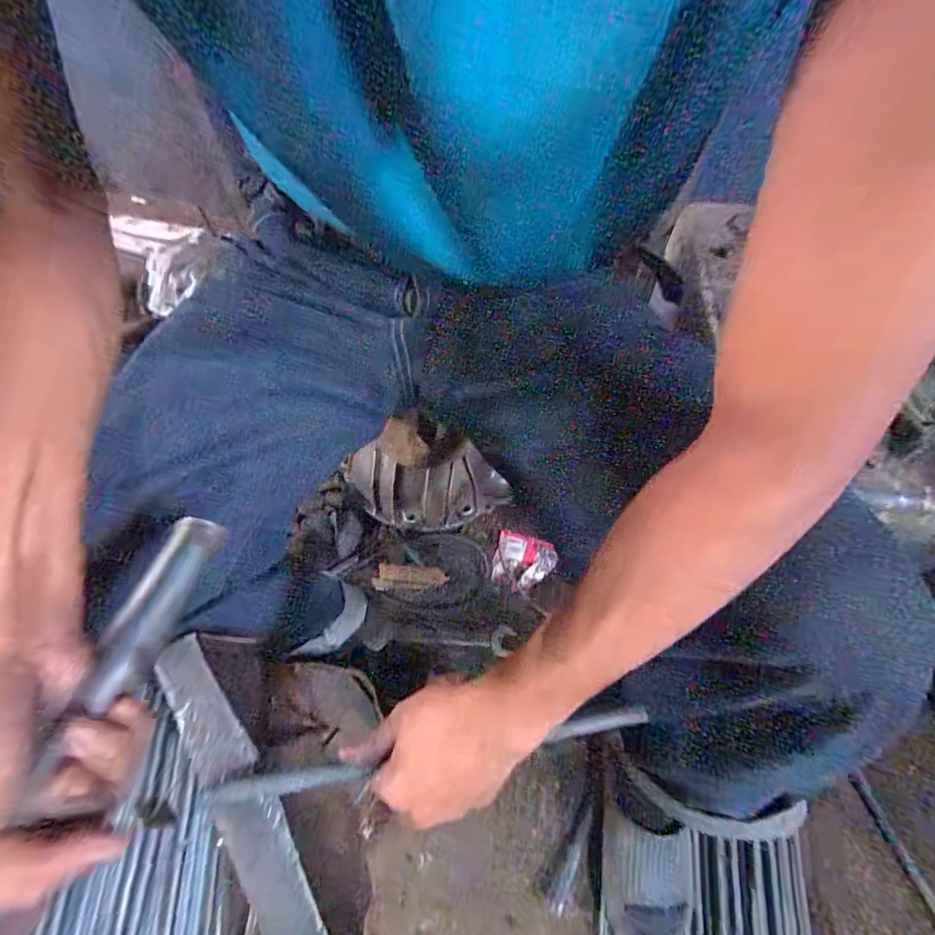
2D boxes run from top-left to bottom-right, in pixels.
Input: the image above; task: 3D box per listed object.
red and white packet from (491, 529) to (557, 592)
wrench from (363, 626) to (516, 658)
[{"bbox_3d":[0.095,0.163,0.803,0.100,0.020,0.094,15,63,7],"label":"red and white packet"},{"bbox_3d":[-0.045,0.274,0.744,0.233,0.020,0.040,1,62,-1],"label":"wrench"}]

